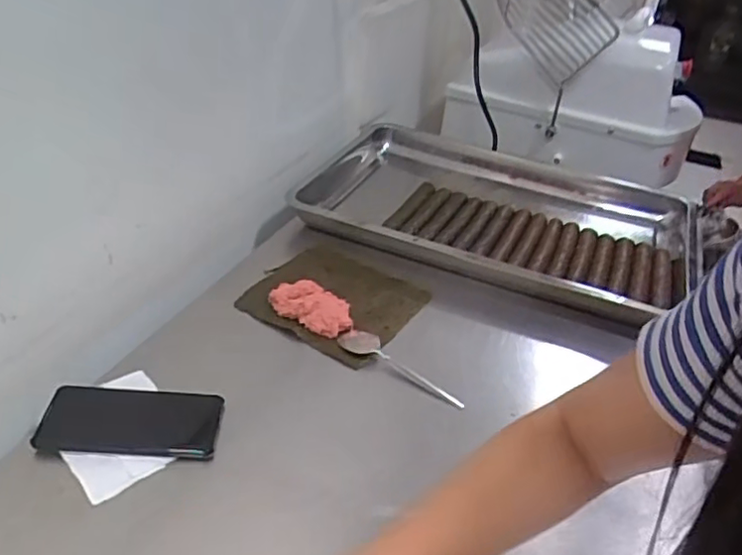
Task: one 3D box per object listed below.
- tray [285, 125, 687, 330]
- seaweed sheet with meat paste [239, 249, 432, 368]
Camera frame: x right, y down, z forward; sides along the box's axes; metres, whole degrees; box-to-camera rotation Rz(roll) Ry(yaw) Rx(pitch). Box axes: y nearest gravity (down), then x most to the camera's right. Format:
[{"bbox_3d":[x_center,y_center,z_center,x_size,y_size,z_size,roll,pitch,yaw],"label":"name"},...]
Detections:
[{"bbox_3d":[0.216,-0.127,1.064,0.593,0.053,0.475,17,36,16],"label":"tray"},{"bbox_3d":[-0.044,0.017,0.823,0.200,0.032,0.193,22,38,22],"label":"seaweed sheet with meat paste"}]

